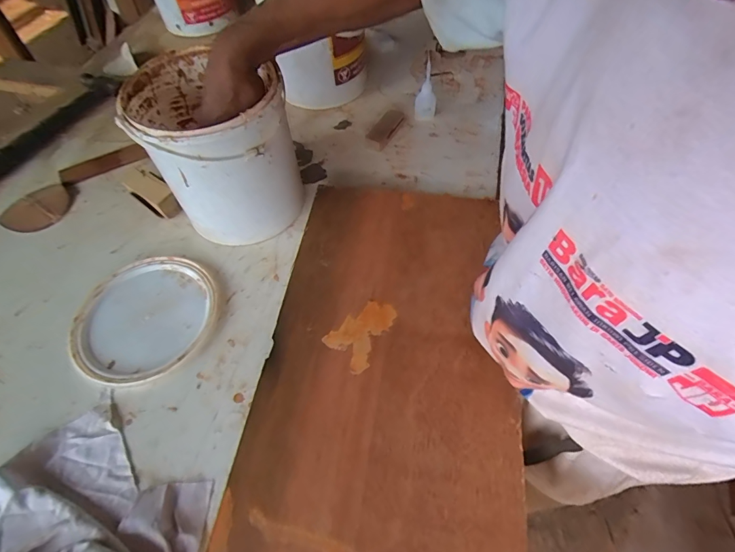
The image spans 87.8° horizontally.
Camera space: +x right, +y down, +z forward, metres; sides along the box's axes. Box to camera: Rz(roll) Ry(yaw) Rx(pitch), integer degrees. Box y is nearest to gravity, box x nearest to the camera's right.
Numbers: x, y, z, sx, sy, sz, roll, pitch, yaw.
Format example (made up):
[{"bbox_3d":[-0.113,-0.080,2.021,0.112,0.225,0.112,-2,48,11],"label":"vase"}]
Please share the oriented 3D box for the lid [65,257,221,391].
[{"bbox_3d":[-0.281,0.050,0.486,0.167,0.015,0.172,-2,56,3],"label":"lid"}]

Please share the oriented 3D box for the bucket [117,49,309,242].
[{"bbox_3d":[-0.191,-0.163,0.509,0.165,0.188,0.181,-2,56,3],"label":"bucket"}]

